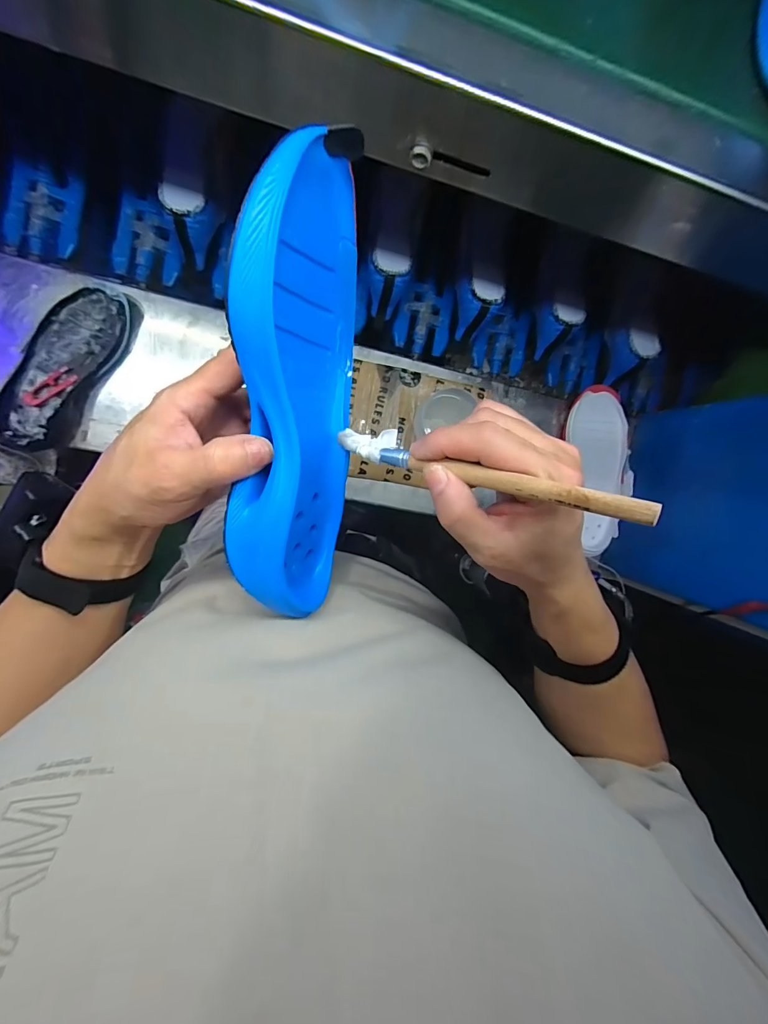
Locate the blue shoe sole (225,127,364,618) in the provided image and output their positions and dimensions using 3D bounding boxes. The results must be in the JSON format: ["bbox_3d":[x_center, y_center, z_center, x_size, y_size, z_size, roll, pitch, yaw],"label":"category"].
[{"bbox_3d":[-0.048,-0.065,0.241,0.032,0.094,0.248,12,108,21],"label":"blue shoe sole"}]

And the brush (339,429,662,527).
[{"bbox_3d":[0.045,-0.024,0.217,0.021,0.179,0.020,15,95,-51],"label":"brush"}]

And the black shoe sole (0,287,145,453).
[{"bbox_3d":[-0.424,-0.194,0.538,0.093,0.051,0.232,24,93,-9],"label":"black shoe sole"}]

